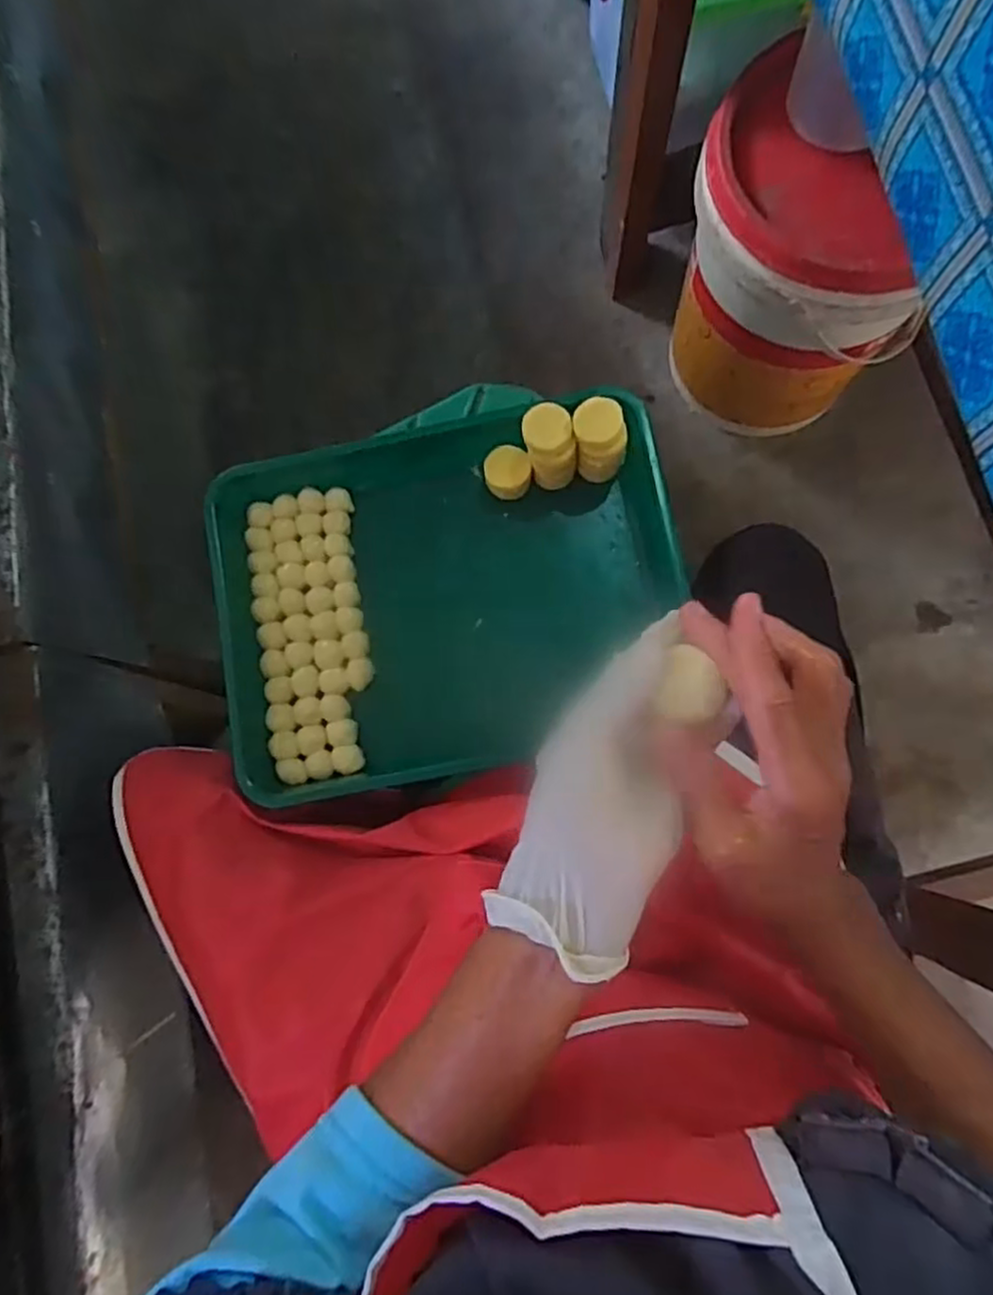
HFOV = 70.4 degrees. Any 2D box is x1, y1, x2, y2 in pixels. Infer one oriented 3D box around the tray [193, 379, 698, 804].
[{"bbox_3d":[-0.042,-0.060,0.551,0.358,0.079,0.317,-12,80,2],"label":"tray"}]

